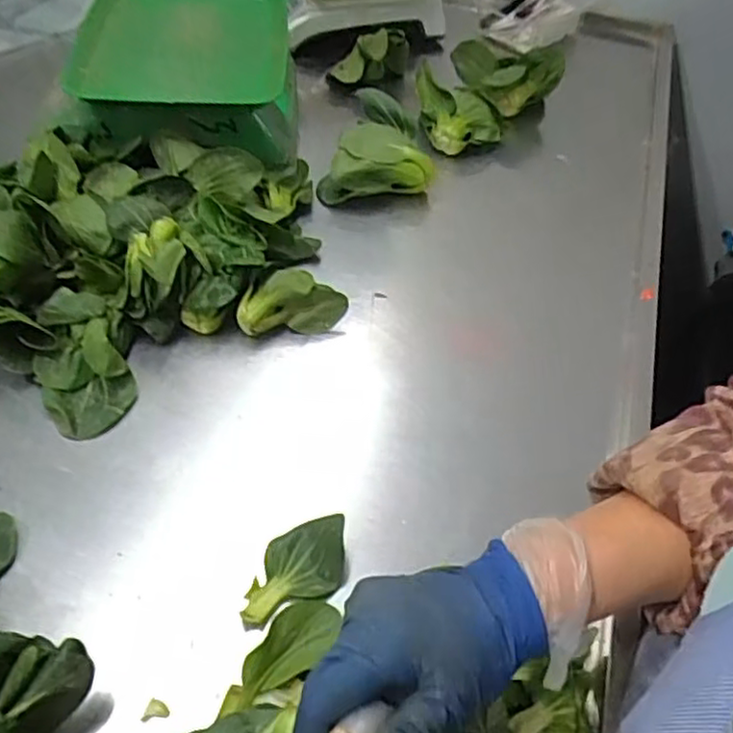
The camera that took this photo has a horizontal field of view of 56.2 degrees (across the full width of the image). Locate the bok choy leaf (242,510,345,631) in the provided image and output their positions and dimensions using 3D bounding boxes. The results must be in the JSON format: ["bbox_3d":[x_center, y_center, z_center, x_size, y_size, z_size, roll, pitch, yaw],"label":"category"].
[{"bbox_3d":[-0.047,0.144,0.480,0.055,0.016,0.087,17,57,6],"label":"bok choy leaf"}]

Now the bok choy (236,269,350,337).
[{"bbox_3d":[-0.068,-0.061,0.633,0.098,0.046,0.046,-2,50,-9],"label":"bok choy"}]

